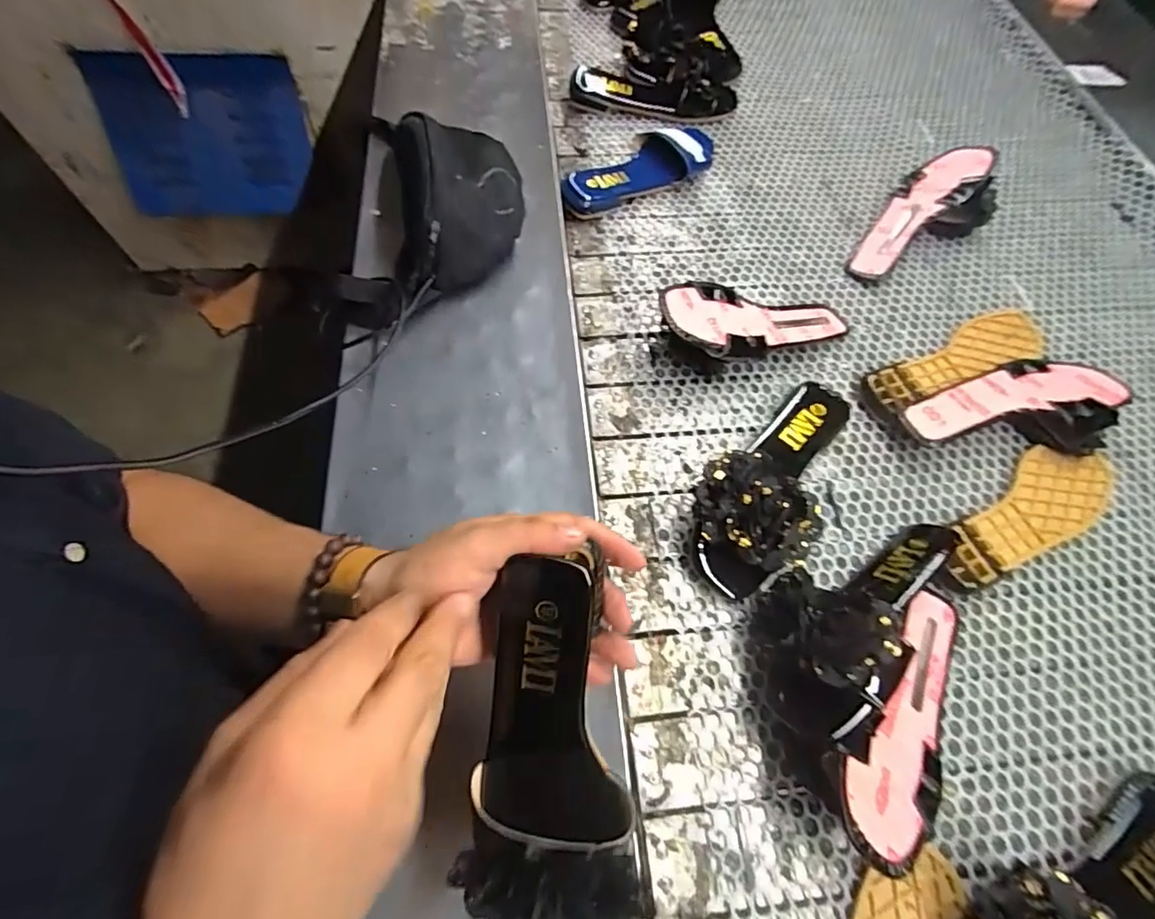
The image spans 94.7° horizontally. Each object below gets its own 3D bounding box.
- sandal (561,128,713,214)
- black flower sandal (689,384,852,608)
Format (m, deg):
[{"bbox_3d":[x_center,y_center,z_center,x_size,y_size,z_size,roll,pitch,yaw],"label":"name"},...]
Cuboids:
[{"bbox_3d":[0.099,-0.399,0.723,0.254,0.041,0.096,-37,71,-19],"label":"sandal"},{"bbox_3d":[0.186,0.008,0.504,0.109,0.077,0.248,28,66,10],"label":"black flower sandal"}]

